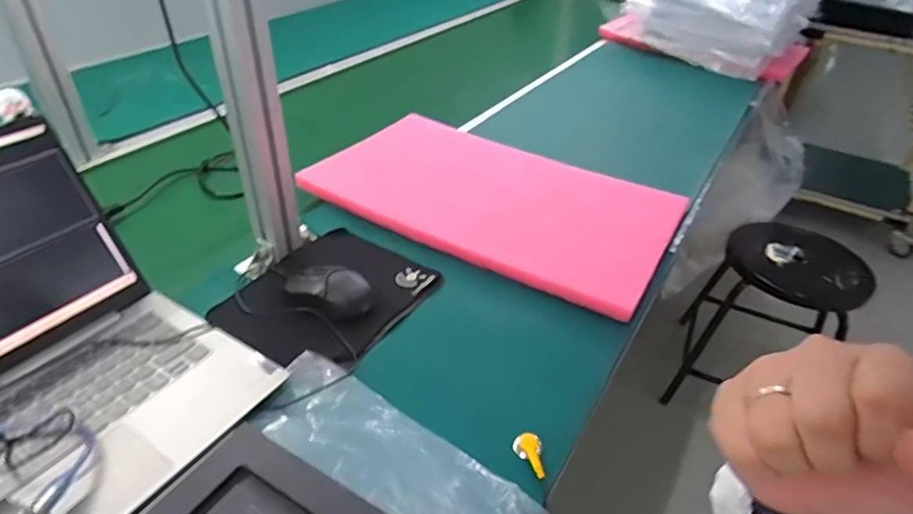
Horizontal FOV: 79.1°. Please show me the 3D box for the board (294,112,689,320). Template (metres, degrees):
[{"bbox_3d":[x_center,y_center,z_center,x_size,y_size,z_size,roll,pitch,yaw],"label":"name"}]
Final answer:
[{"bbox_3d":[0.055,-0.078,0.747,0.444,0.023,0.242,24,48,23],"label":"board"}]

